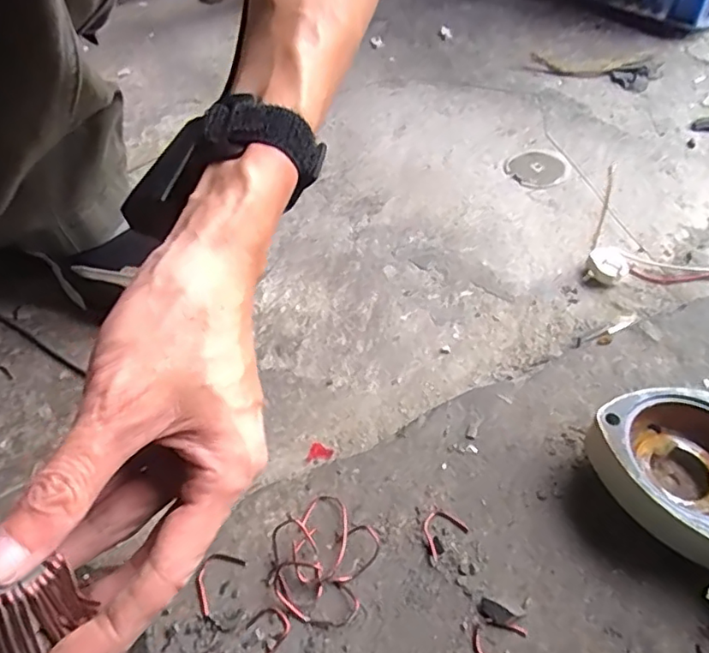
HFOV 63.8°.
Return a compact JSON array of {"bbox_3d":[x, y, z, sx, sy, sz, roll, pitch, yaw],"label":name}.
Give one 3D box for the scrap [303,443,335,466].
[{"bbox_3d":[-0.024,0.083,0.367,0.015,0.004,0.017,25,58,24],"label":"scrap"}]

